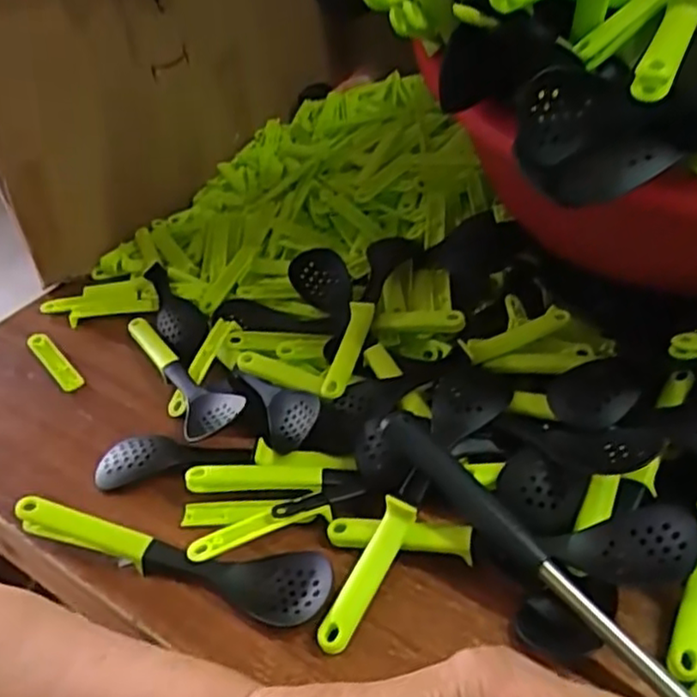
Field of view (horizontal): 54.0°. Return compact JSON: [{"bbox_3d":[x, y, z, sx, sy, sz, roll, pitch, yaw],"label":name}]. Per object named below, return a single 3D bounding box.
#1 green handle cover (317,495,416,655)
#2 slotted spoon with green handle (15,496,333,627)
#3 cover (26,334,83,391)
[{"bbox_3d":[0.009,0.110,0.334,0.015,0.012,0.077,20,63,28],"label":"green handle cover"},{"bbox_3d":[-0.094,0.106,0.352,0.171,0.027,0.036,6,43,15],"label":"slotted spoon with green handle"},{"bbox_3d":[-0.217,0.008,0.504,0.014,0.009,0.072,-33,47,-27],"label":"cover"}]

